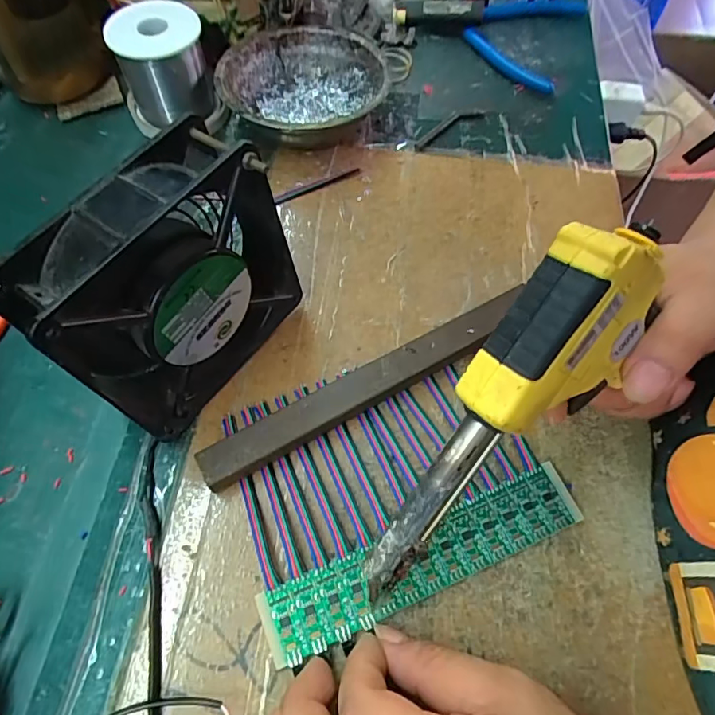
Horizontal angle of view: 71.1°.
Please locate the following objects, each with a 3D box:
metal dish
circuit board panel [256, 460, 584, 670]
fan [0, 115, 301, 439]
[{"bbox_3d":[-0.041,-0.202,0.385,0.121,0.041,0.127,0,62,-1],"label":"metal dish"},{"bbox_3d":[0.034,0.098,0.246,0.163,0.004,0.033,-20,64,-11],"label":"circuit board panel"},{"bbox_3d":[-0.089,-0.030,0.250,0.050,0.123,0.119,30,66,14],"label":"fan"}]

